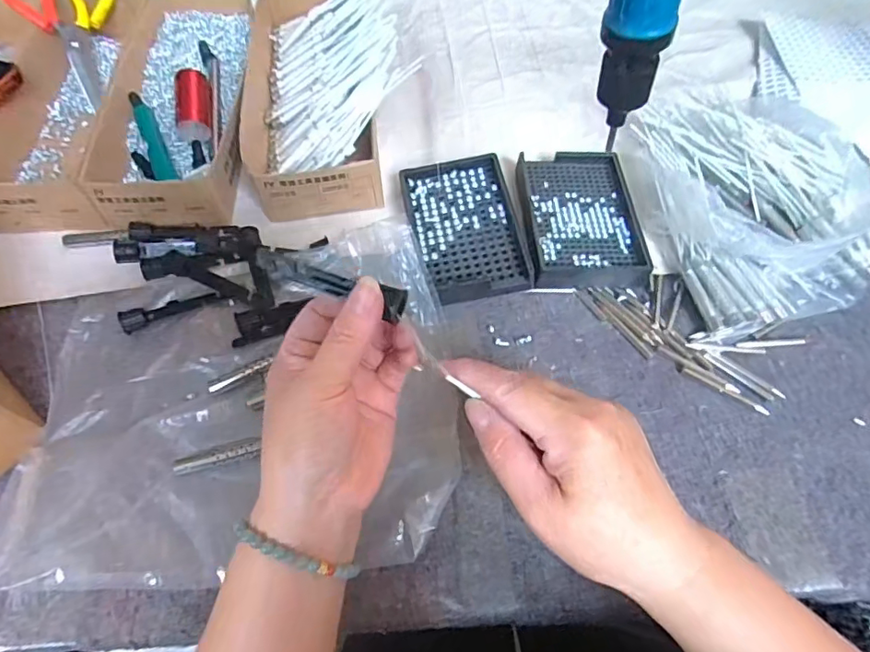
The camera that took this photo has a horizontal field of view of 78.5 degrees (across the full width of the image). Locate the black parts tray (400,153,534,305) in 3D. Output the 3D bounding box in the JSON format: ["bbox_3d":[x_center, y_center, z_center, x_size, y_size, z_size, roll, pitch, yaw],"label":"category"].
[{"bbox_3d":[0.023,-0.085,0.446,0.081,0.025,0.140,-9,60,-5],"label":"black parts tray"}]

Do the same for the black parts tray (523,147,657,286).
[{"bbox_3d":[0.122,-0.093,0.451,0.088,0.023,0.133,-2,59,-1],"label":"black parts tray"}]

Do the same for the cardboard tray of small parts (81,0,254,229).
[{"bbox_3d":[-0.247,-0.227,0.517,0.129,0.045,0.316,-7,60,-4],"label":"cardboard tray of small parts"}]

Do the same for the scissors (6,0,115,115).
[{"bbox_3d":[-0.372,-0.313,0.539,0.102,0.039,0.188,-18,85,-11],"label":"scissors"}]

